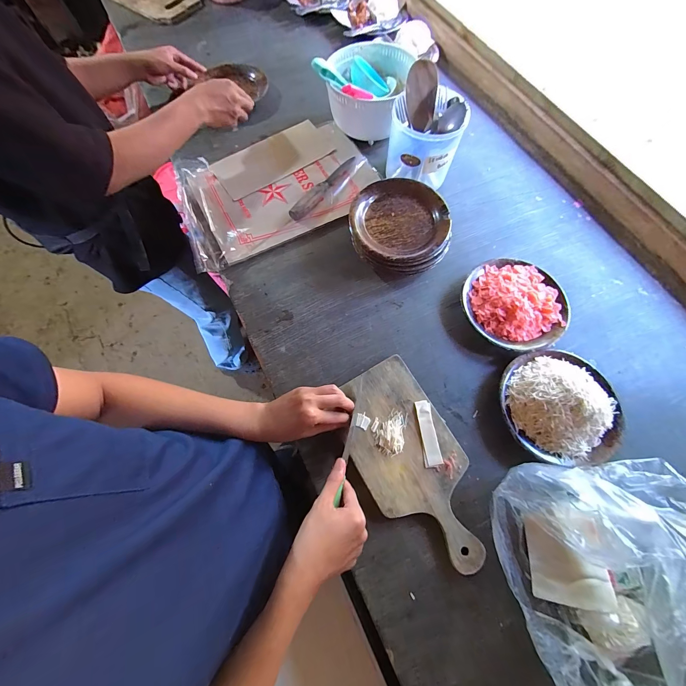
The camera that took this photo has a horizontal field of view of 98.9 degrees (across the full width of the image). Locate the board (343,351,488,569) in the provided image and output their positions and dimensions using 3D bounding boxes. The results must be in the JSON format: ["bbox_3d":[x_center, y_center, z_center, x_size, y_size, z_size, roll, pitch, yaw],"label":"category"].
[{"bbox_3d":[0.106,0.183,0.462,0.153,0.018,0.305,-28,73,-10],"label":"board"}]

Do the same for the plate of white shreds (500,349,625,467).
[{"bbox_3d":[0.350,0.096,0.463,0.178,0.073,0.177,0,71,-1],"label":"plate of white shreds"}]

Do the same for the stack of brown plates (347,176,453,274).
[{"bbox_3d":[0.108,-0.221,0.578,0.181,0.069,0.190,2,71,0],"label":"stack of brown plates"}]

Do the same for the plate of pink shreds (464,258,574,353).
[{"bbox_3d":[0.317,-0.075,0.538,0.179,0.047,0.180,0,71,-1],"label":"plate of pink shreds"}]

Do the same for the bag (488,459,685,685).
[{"bbox_3d":[0.341,0.291,0.361,0.237,0.130,0.256,-1,71,-1],"label":"bag"}]

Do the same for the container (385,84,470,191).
[{"bbox_3d":[0.163,-0.404,0.599,0.132,0.131,0.122,1,71,0],"label":"container"}]

